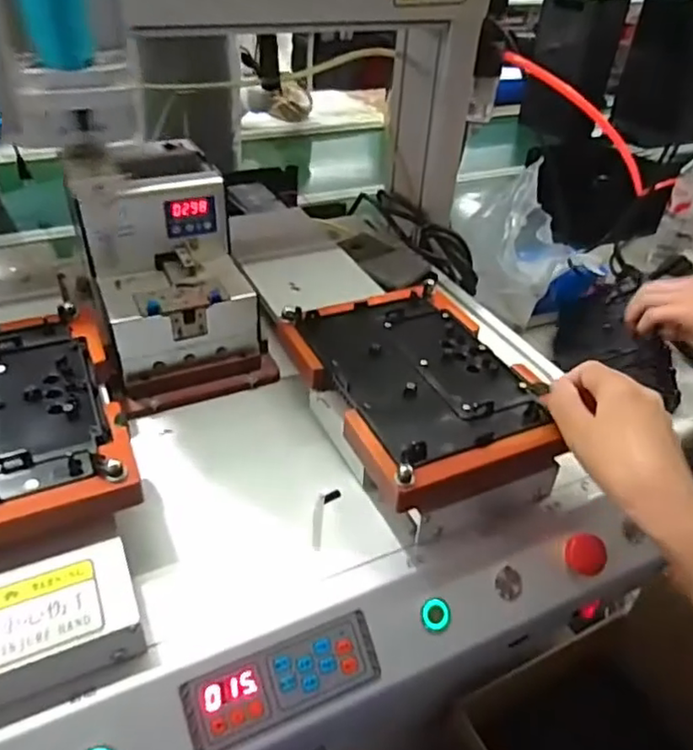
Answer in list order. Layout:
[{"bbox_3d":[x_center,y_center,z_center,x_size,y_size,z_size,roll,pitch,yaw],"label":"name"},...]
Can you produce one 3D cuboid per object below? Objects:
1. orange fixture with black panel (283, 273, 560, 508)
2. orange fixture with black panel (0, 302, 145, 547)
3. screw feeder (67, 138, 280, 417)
[{"bbox_3d":[0.054,0.003,0.485,0.160,0.030,0.210,-14,41,-21],"label":"orange fixture with black panel"},{"bbox_3d":[-0.239,0.031,0.426,0.157,0.026,0.217,-14,41,-21],"label":"orange fixture with black panel"},{"bbox_3d":[-0.168,-0.102,0.569,0.137,0.159,0.212,-16,41,-23],"label":"screw feeder"}]

